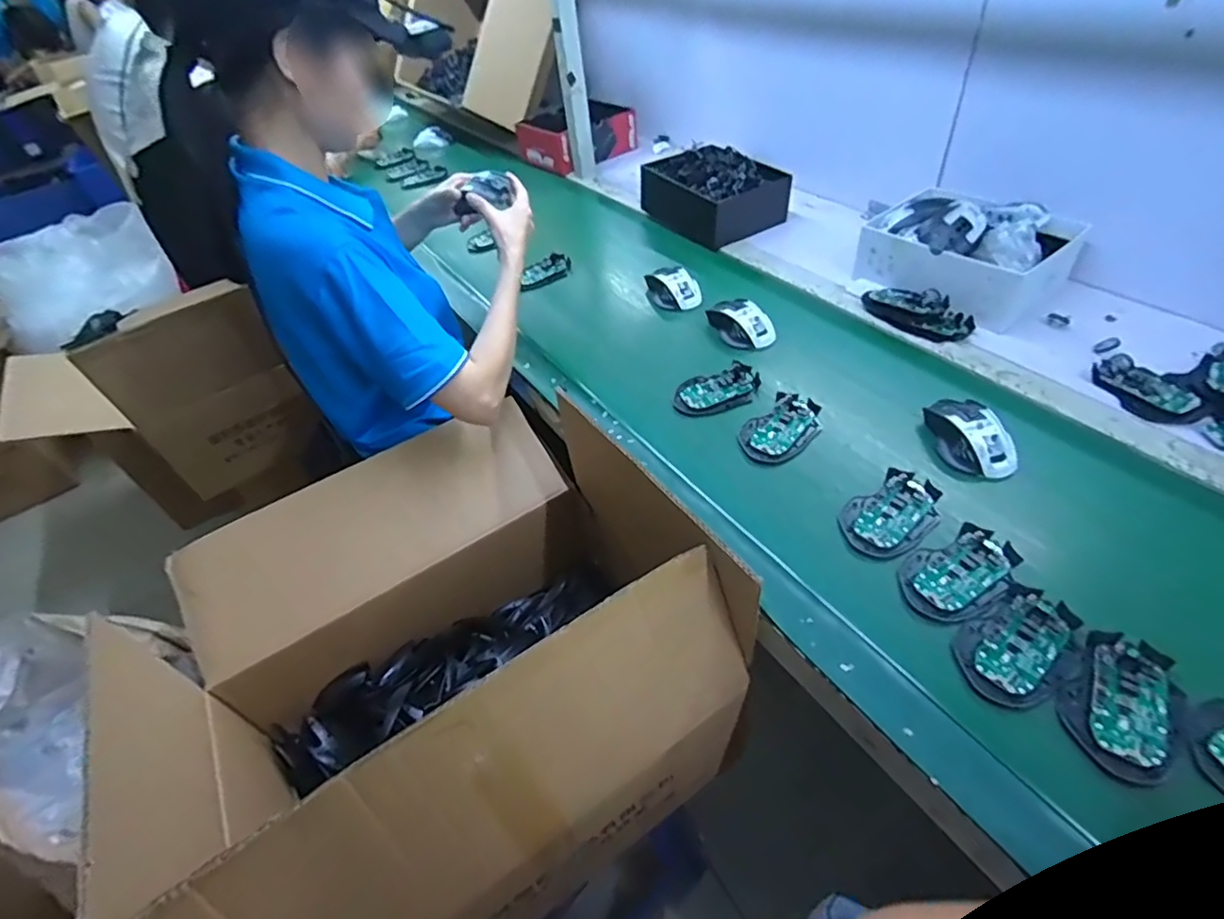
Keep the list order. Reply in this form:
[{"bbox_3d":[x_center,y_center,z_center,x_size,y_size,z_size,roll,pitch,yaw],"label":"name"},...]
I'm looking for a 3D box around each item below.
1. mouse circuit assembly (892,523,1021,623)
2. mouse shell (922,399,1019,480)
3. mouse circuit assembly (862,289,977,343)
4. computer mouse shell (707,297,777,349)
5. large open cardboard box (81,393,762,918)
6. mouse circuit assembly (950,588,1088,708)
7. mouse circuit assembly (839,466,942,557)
[{"bbox_3d":[0.323,0.107,0.550,0.112,0.014,0.073,-22,47,-14],"label":"mouse circuit assembly"},{"bbox_3d":[0.400,-0.027,0.652,0.075,0.039,0.103,-3,46,5],"label":"mouse shell"},{"bbox_3d":[0.427,-0.215,0.832,0.071,0.039,0.146,-33,50,-22],"label":"mouse circuit assembly"},{"bbox_3d":[0.188,-0.201,0.858,0.068,0.025,0.106,-18,46,-10],"label":"computer mouse shell"},{"bbox_3d":[-0.193,0.195,0.679,0.511,0.314,0.526,-27,48,-18],"label":"large open cardboard box"},{"bbox_3d":[0.343,0.157,0.497,0.113,0.014,0.071,-26,48,-17],"label":"mouse circuit assembly"},{"bbox_3d":[0.287,0.054,0.605,0.110,0.015,0.071,-30,50,-20],"label":"mouse circuit assembly"}]

